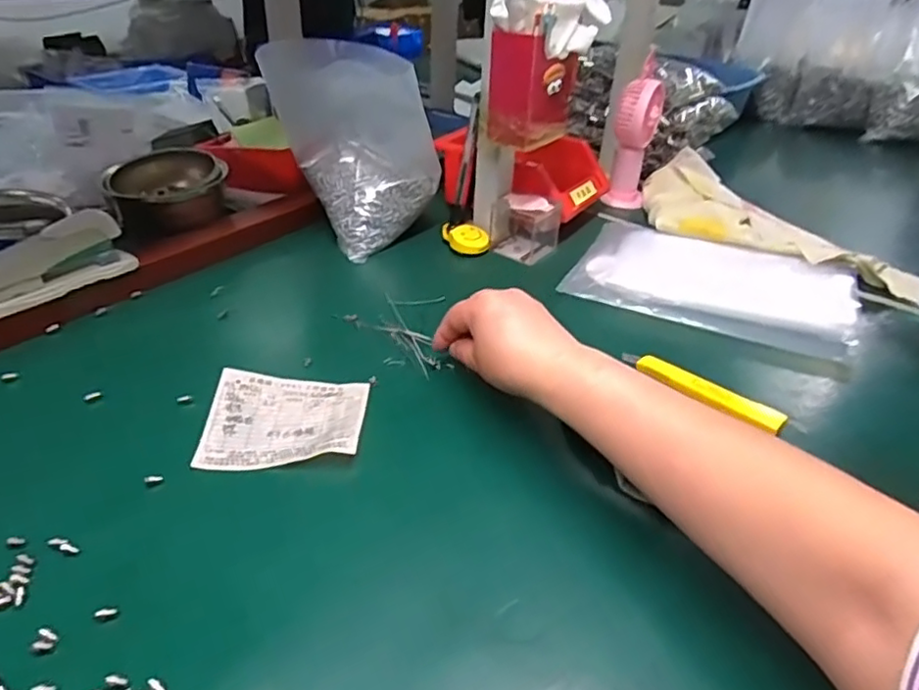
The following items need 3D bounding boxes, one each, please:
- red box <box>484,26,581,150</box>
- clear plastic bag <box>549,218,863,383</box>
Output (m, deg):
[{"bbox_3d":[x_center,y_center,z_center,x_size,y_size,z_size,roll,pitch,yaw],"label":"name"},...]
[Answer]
[{"bbox_3d":[0.069,-0.245,0.598,0.057,0.092,0.084,27,41,30],"label":"red box"},{"bbox_3d":[0.248,-0.063,0.620,0.263,0.030,0.188,21,38,24],"label":"clear plastic bag"}]

